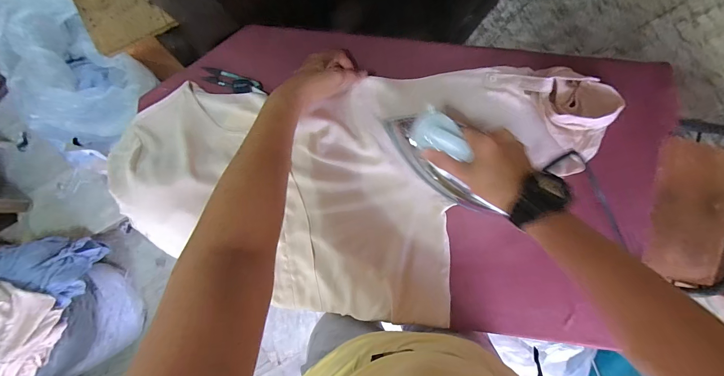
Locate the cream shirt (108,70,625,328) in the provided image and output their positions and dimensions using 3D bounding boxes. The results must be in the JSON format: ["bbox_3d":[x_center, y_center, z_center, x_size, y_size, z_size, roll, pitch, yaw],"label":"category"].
[{"bbox_3d":[-0.016,0.013,0.490,0.739,0.052,0.396,4,90,1],"label":"cream shirt"}]

